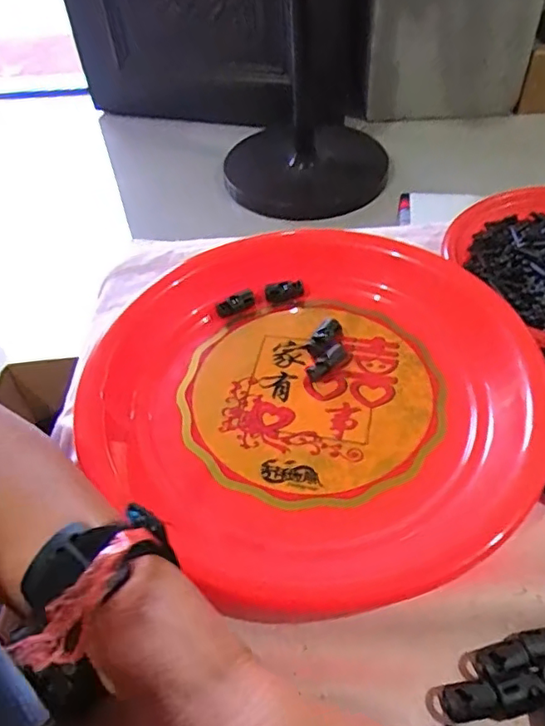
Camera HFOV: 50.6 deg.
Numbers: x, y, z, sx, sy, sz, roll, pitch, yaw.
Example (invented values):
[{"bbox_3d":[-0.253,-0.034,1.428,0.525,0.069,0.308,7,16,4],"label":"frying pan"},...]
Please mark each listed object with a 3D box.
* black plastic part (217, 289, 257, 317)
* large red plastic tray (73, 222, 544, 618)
[{"bbox_3d":[-0.024,-0.040,0.397,0.028,0.010,0.009,-25,50,-16],"label":"black plastic part"},{"bbox_3d":[0.028,0.008,0.341,0.251,0.029,0.249,32,58,30],"label":"large red plastic tray"}]

